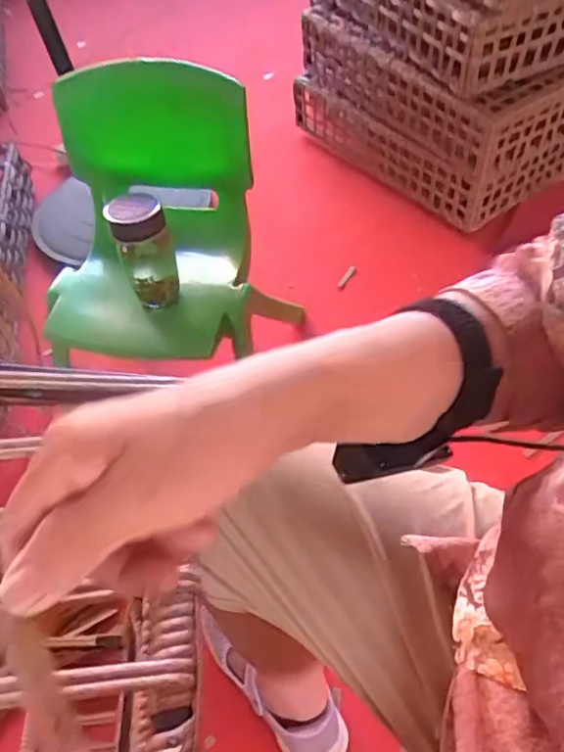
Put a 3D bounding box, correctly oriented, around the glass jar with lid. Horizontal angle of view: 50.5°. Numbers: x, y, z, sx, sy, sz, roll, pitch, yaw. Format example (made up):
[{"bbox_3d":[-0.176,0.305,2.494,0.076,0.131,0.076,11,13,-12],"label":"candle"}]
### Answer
[{"bbox_3d":[-0.203,-0.184,0.895,0.075,0.161,0.077,-3,52,4],"label":"glass jar with lid"}]

